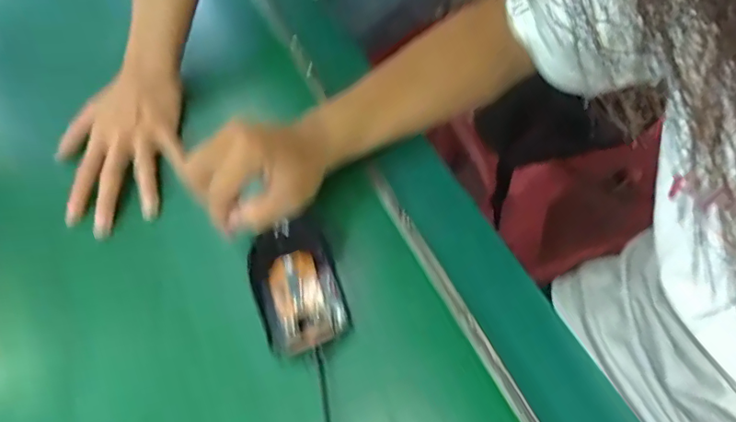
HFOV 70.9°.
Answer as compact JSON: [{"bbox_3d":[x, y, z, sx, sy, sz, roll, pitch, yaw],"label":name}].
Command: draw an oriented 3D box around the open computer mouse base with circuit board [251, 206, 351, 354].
[{"bbox_3d":[-0.054,0.055,0.390,0.062,0.018,0.103,-17,53,-7],"label":"open computer mouse base with circuit board"}]

